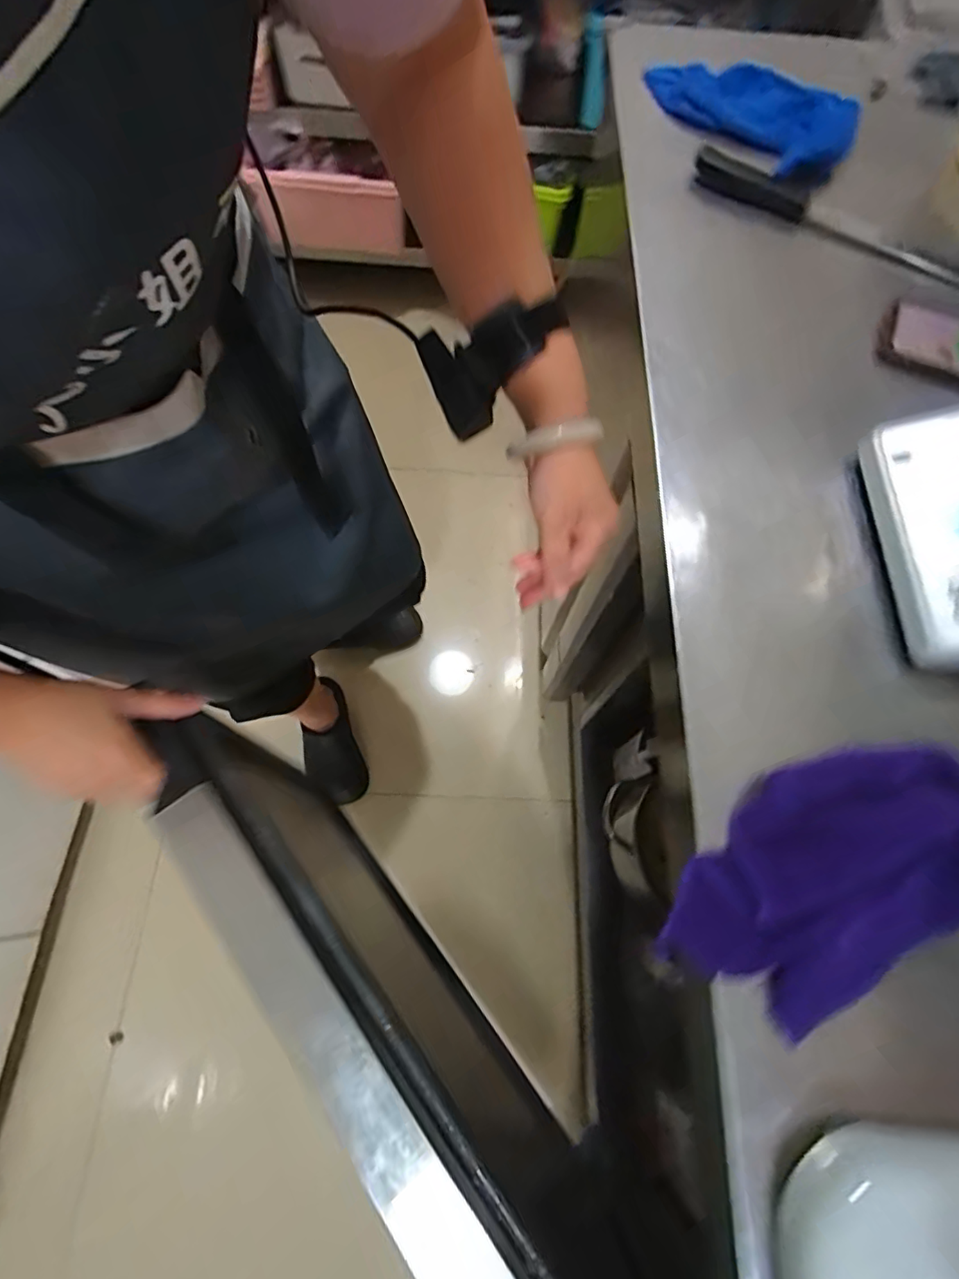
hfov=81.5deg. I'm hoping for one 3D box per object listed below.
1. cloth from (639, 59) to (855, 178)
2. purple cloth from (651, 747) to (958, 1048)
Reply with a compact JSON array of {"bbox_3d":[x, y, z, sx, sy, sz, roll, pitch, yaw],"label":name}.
[{"bbox_3d":[0.298,-0.609,0.636,0.251,0.035,0.143,42,72,13],"label":"cloth"},{"bbox_3d":[0.204,0.130,0.323,0.192,0.065,0.097,-35,74,-16],"label":"purple cloth"}]

